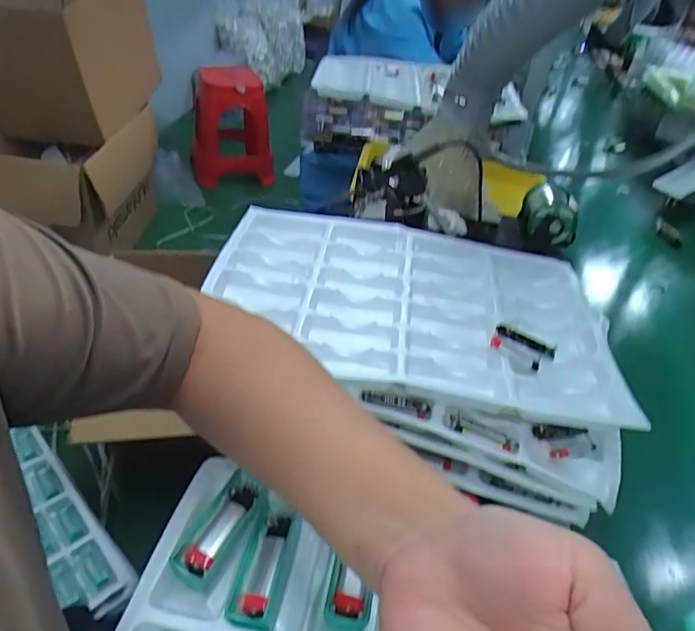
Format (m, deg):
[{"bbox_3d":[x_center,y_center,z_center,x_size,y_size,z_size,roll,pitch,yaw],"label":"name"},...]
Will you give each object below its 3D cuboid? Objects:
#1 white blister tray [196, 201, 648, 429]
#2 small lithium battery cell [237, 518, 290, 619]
[{"bbox_3d":[0.064,-0.015,0.614,0.450,0.032,0.323,8,39,-1],"label":"white blister tray"},{"bbox_3d":[-0.053,0.163,0.341,0.016,0.013,0.062,12,39,4],"label":"small lithium battery cell"}]

